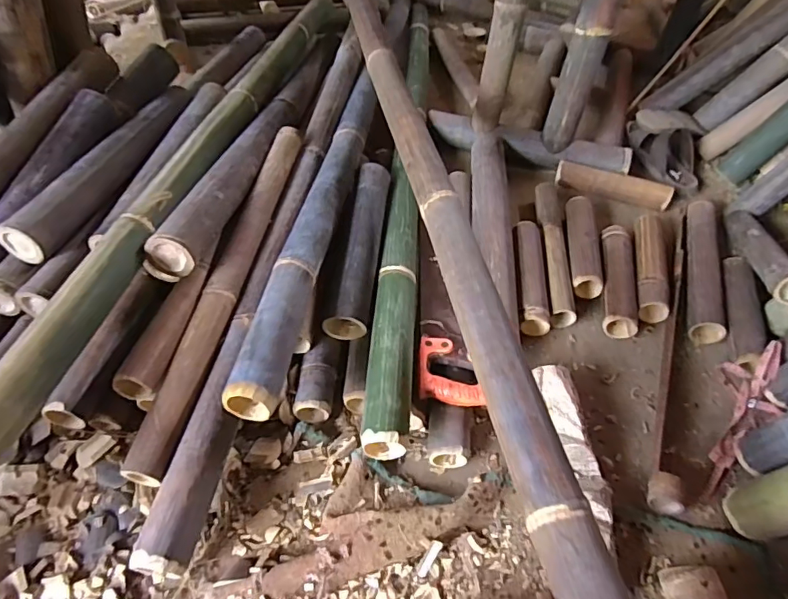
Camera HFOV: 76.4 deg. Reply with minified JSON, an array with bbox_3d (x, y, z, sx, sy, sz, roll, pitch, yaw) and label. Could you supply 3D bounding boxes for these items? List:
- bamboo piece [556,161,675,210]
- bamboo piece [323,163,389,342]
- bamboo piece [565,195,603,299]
[{"bbox_3d":[0.499,-0.263,1.144,0.252,0.048,0.051,21,52,15],"label":"bamboo piece"},{"bbox_3d":[-0.062,-0.105,0.928,0.073,0.072,0.389,6,50,2],"label":"bamboo piece"},{"bbox_3d":[0.382,-0.114,1.016,0.058,0.052,0.255,8,50,4],"label":"bamboo piece"}]

